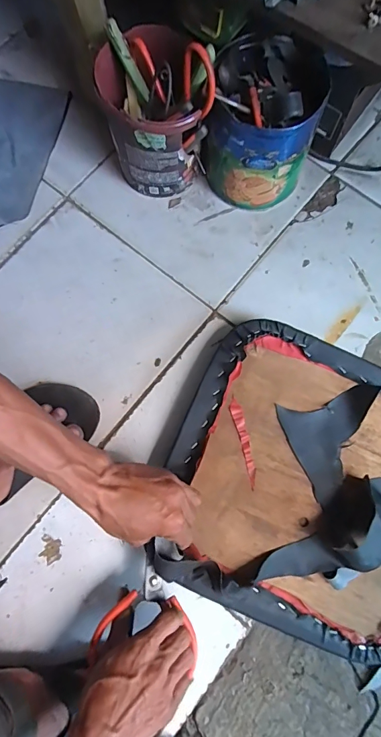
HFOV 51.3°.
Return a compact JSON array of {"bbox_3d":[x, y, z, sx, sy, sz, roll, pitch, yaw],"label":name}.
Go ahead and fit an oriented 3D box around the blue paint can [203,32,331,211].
[{"bbox_3d":[0.101,-0.340,0.562,0.141,0.156,0.154,0,77,1],"label":"blue paint can"}]

